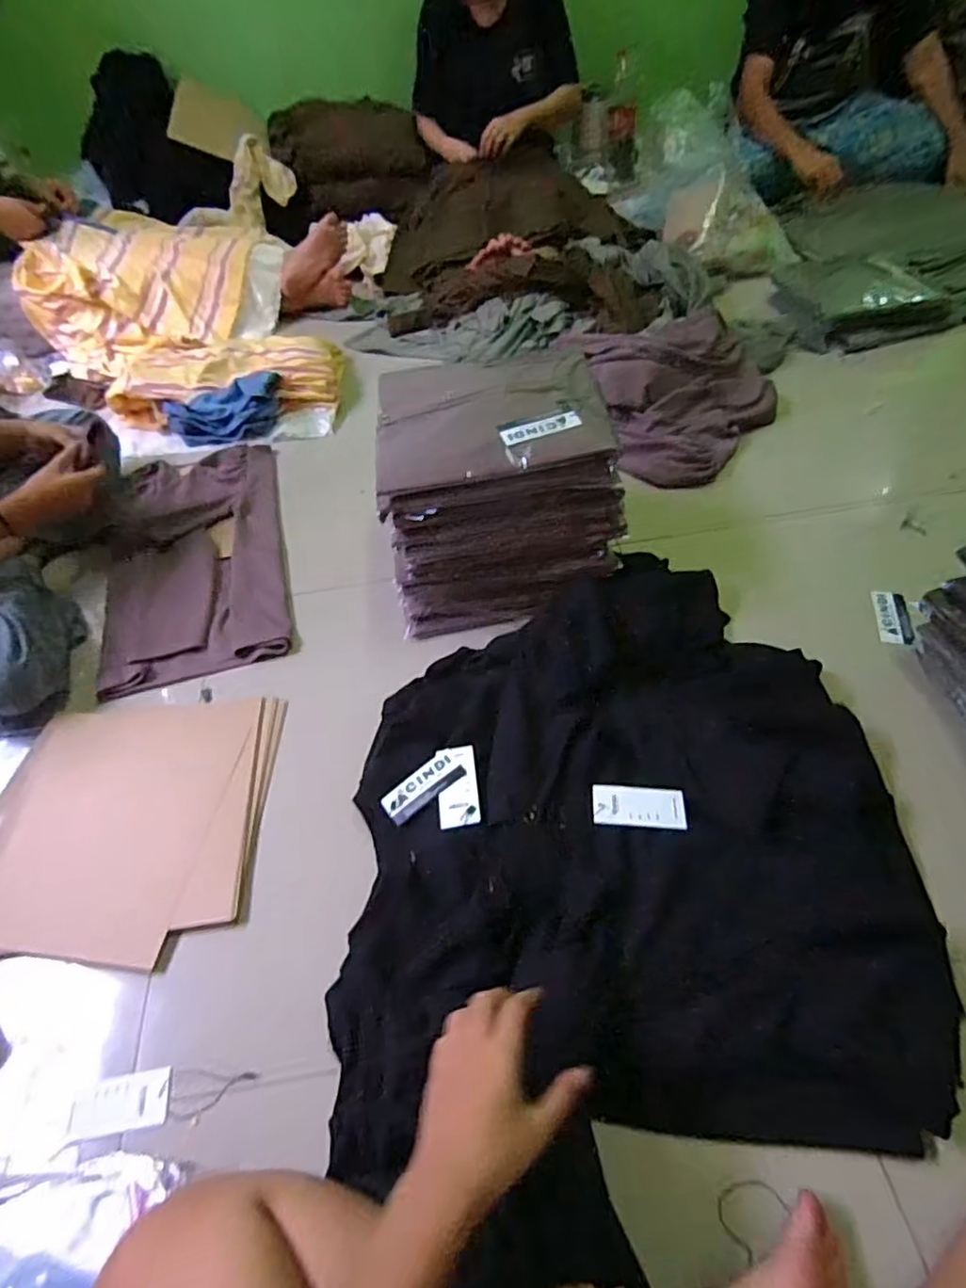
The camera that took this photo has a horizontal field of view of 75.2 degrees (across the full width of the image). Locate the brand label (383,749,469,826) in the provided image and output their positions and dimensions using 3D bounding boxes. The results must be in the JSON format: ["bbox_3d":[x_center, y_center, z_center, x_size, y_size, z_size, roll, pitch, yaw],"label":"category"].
[{"bbox_3d":[-0.062,0.151,0.664,0.090,0.004,0.038,-36,50,-17],"label":"brand label"}]

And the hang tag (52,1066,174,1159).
[{"bbox_3d":[-0.310,0.390,0.530,0.086,0.005,0.041,-12,51,-5],"label":"hang tag"}]

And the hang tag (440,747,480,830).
[{"bbox_3d":[-0.025,0.148,0.656,0.041,0.004,0.091,-8,48,5],"label":"hang tag"}]

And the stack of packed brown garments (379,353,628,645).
[{"bbox_3d":[0.015,-0.200,0.826,0.268,0.241,0.249,-7,51,-1],"label":"stack of packed brown garments"}]

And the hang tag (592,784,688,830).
[{"bbox_3d":[0.158,0.164,0.634,0.091,0.005,0.044,1,51,5],"label":"hang tag"}]

